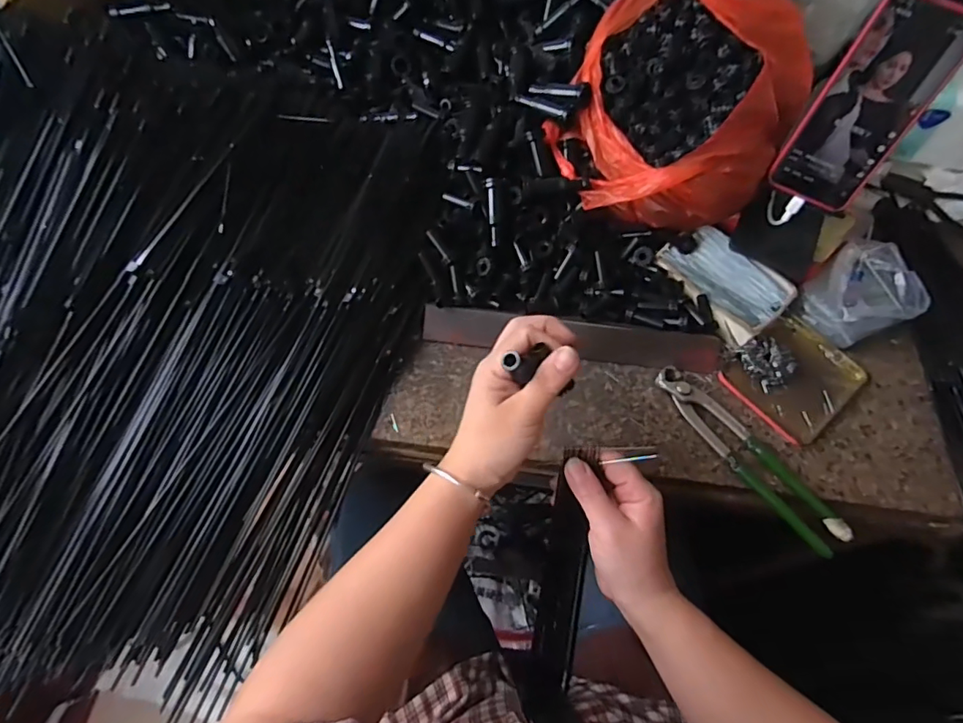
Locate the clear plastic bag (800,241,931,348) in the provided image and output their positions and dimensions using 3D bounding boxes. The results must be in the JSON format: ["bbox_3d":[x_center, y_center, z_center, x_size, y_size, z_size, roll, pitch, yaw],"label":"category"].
[{"bbox_3d":[0.389,-0.070,0.536,0.112,0.046,0.094,-26,67,-16],"label":"clear plastic bag"}]

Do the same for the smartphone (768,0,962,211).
[{"bbox_3d":[0.328,-0.216,0.448,0.076,0.162,0.011,32,43,13],"label":"smartphone"}]

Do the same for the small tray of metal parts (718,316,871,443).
[{"bbox_3d":[0.306,0.011,0.511,0.122,0.021,0.104,-36,70,-20],"label":"small tray of metal parts"}]

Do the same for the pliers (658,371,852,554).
[{"bbox_3d":[0.237,0.081,0.469,0.046,0.016,0.197,-34,69,-19],"label":"pliers"}]

